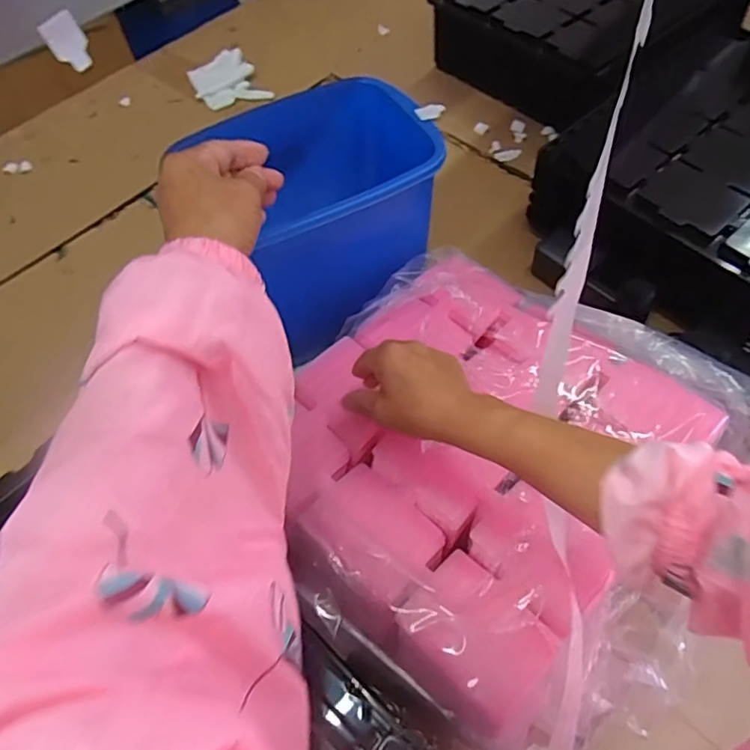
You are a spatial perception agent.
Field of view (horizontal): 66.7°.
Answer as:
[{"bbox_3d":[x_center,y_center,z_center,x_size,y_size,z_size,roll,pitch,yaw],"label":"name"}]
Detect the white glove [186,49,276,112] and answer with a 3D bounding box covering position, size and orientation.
[{"bbox_3d":[-0.261,-0.516,1.004,0.105,0.031,0.139,-27,60,-11],"label":"white glove"}]

